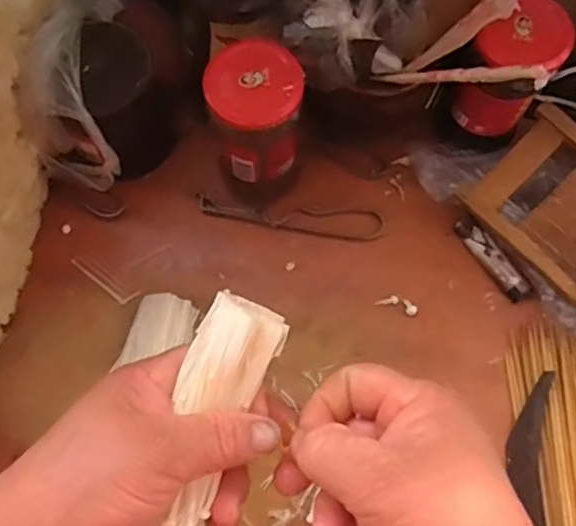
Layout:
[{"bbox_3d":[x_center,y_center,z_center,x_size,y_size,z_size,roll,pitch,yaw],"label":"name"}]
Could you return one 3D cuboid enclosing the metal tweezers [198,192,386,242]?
[{"bbox_3d":[0.001,-0.037,0.539,0.153,0.009,0.025,6,70,0],"label":"metal tweezers"}]

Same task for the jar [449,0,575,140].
[{"bbox_3d":[0.157,-0.134,0.477,0.054,0.104,0.058,39,73,11],"label":"jar"}]

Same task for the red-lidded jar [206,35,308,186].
[{"bbox_3d":[-0.024,-0.095,0.486,0.061,0.141,0.059,1,70,-2],"label":"red-lidded jar"}]

